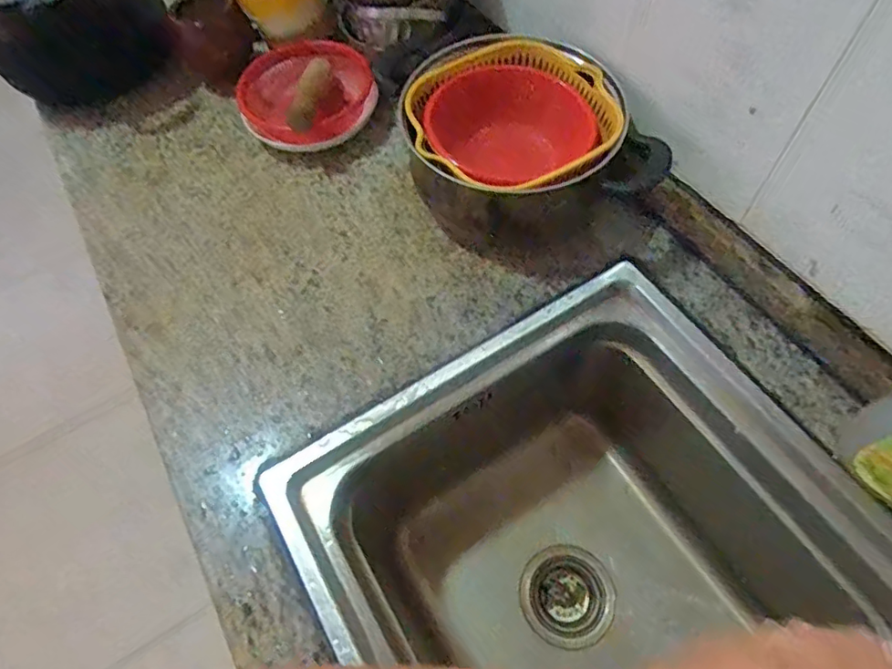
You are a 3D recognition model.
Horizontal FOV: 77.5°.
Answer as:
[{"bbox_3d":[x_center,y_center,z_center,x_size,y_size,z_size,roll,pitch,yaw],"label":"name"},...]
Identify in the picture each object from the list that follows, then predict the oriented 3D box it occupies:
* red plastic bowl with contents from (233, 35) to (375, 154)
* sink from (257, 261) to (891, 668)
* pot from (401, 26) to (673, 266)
[{"bbox_3d":[-0.181,-0.314,0.731,0.165,0.063,0.155,-11,80,-9],"label":"red plastic bowl with contents"},{"bbox_3d":[0.195,0.318,0.511,0.446,0.284,0.690,-29,62,-12],"label":"sink"},{"bbox_3d":[0.080,-0.207,0.620,0.233,0.131,0.226,-2,60,3],"label":"pot"}]

